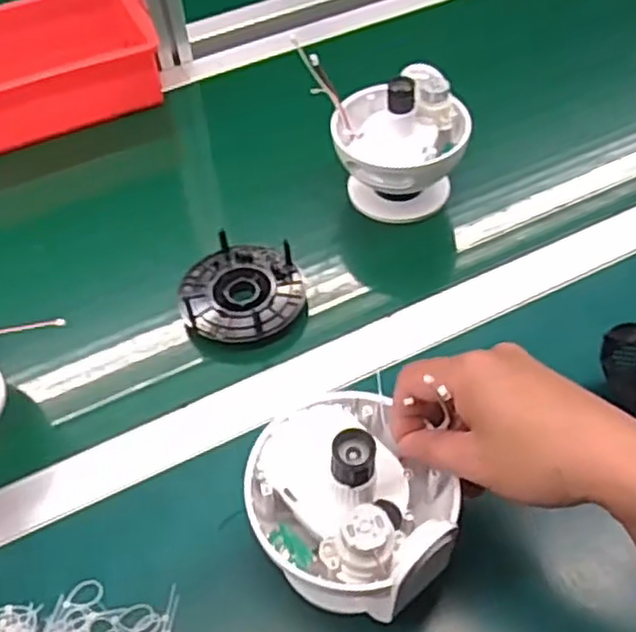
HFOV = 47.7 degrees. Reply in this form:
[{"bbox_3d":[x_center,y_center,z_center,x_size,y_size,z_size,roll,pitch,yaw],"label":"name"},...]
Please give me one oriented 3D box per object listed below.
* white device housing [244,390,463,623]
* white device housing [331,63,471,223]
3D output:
[{"bbox_3d":[0.019,0.099,0.394,0.102,0.069,0.116,-34,55,-21],"label":"white device housing"},{"bbox_3d":[0.073,-0.150,0.640,0.115,0.113,0.104,4,52,7],"label":"white device housing"}]

